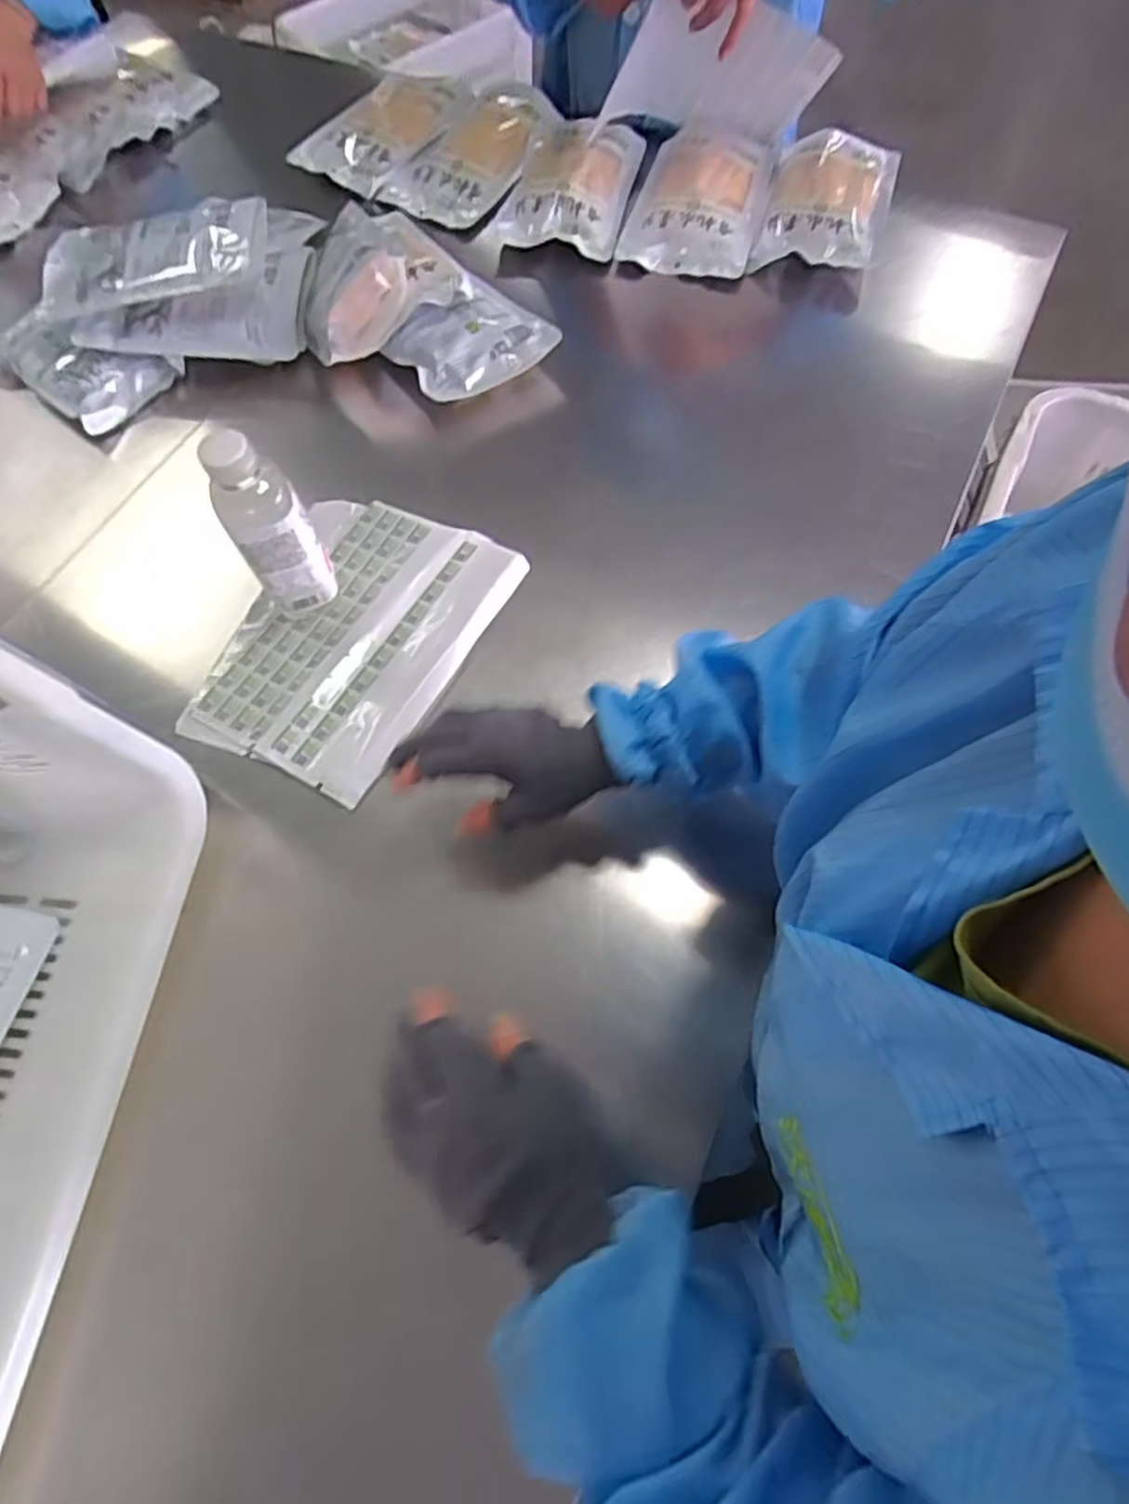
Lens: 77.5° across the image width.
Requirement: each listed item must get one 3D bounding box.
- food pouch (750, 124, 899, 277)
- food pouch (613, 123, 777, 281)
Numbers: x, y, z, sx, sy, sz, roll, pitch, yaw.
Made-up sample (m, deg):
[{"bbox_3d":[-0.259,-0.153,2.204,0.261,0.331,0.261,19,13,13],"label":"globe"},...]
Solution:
[{"bbox_3d":[0.338,-0.708,0.895,0.150,0.025,0.258,14,66,9],"label":"food pouch"},{"bbox_3d":[0.174,-0.717,0.909,0.167,0.054,0.236,13,66,9],"label":"food pouch"}]

